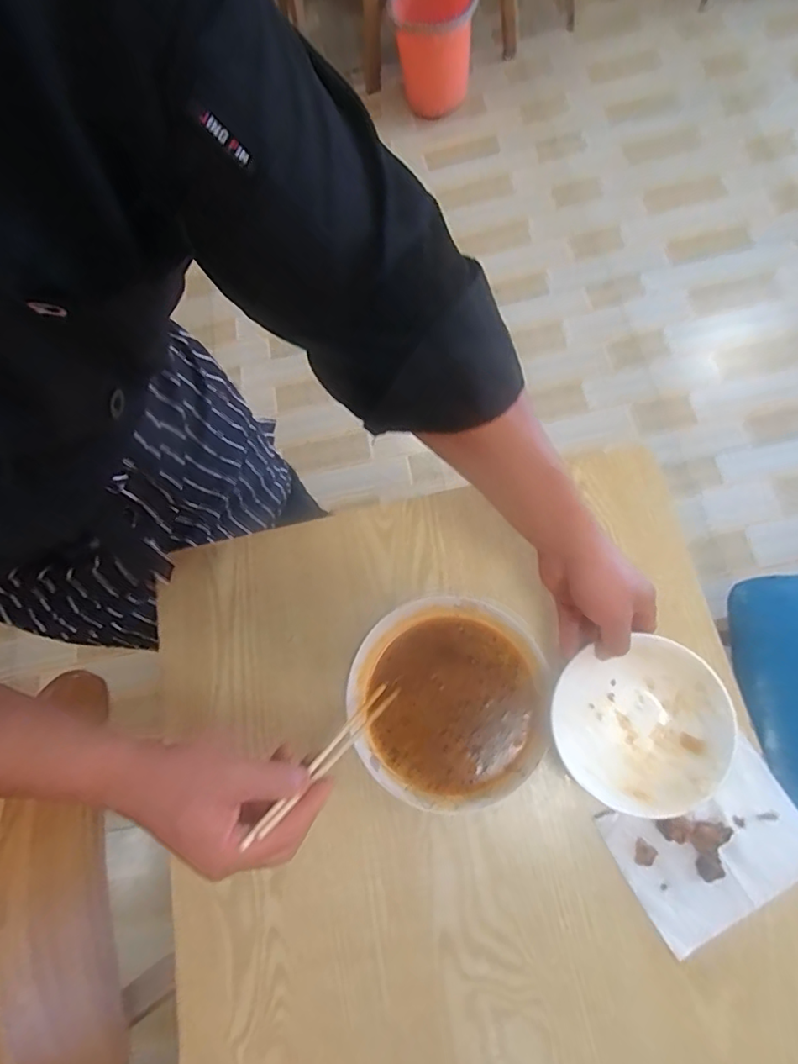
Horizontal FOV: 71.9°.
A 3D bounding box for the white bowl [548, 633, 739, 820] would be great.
[{"bbox_3d":[0.210,0.169,0.486,0.142,0.055,0.135,-1,69,2],"label":"white bowl"}]

